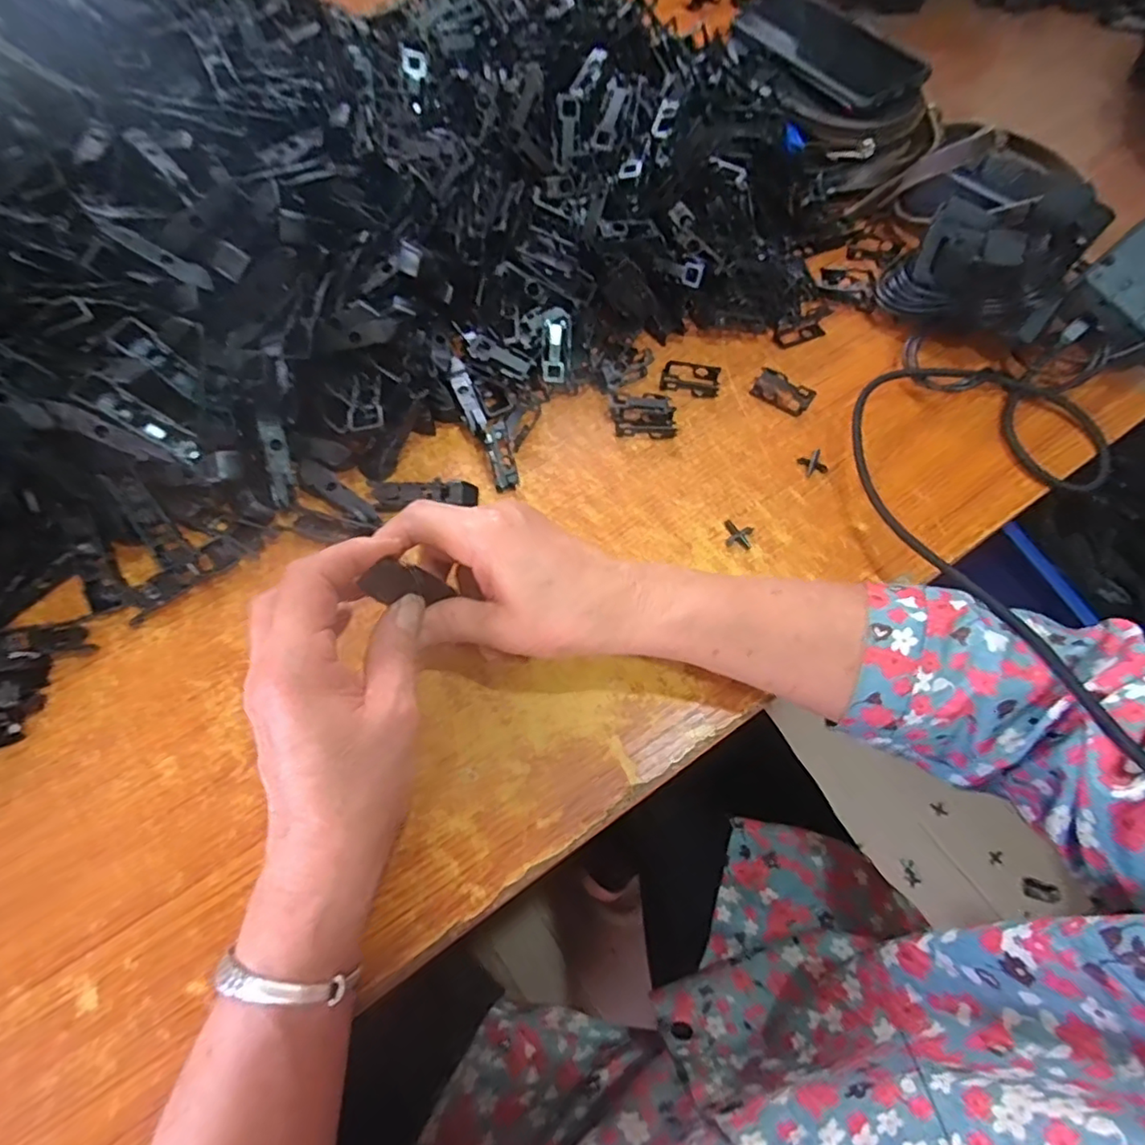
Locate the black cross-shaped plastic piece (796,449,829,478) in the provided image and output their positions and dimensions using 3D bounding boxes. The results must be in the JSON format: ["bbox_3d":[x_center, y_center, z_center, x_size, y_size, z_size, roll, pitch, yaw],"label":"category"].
[{"bbox_3d":[0.155,-0.070,0.397,0.017,0.005,0.016,-19,66,-10],"label":"black cross-shaped plastic piece"}]

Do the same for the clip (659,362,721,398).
[{"bbox_3d":[0.081,-0.133,0.423,0.040,0.005,0.023,17,80,11],"label":"clip"}]

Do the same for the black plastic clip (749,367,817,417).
[{"bbox_3d":[0.143,-0.123,0.417,0.039,0.013,0.020,30,68,13],"label":"black plastic clip"}]

